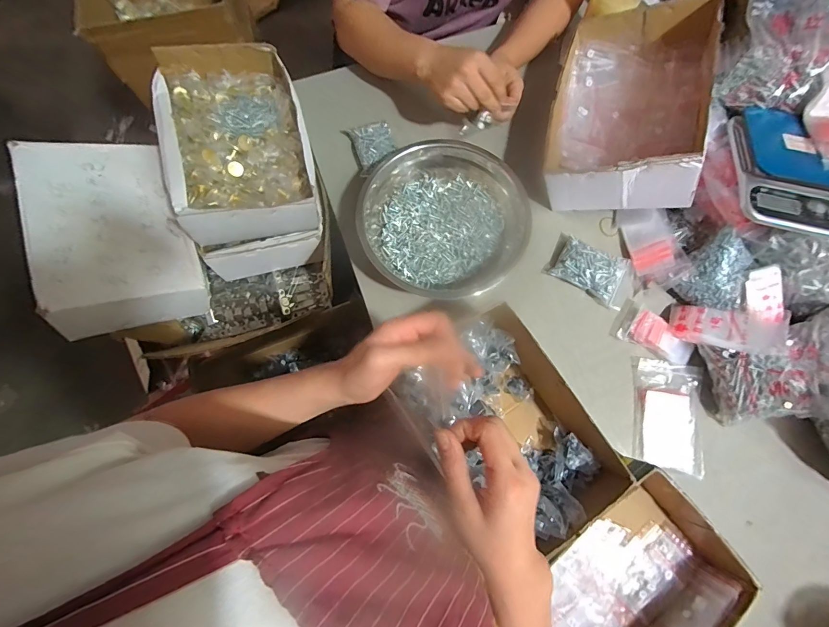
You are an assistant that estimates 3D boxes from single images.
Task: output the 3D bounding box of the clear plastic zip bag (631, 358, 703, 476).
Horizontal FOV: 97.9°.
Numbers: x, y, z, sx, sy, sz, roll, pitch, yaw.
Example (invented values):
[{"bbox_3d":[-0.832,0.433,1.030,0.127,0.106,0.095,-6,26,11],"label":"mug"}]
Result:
[{"bbox_3d":[0.373,0.147,0.527,0.100,0.014,0.150,12,77,3],"label":"clear plastic zip bag"}]

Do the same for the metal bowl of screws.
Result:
[{"bbox_3d":[0.039,-0.145,0.567,0.238,0.082,0.242,0,77,0],"label":"metal bowl of screws"}]

